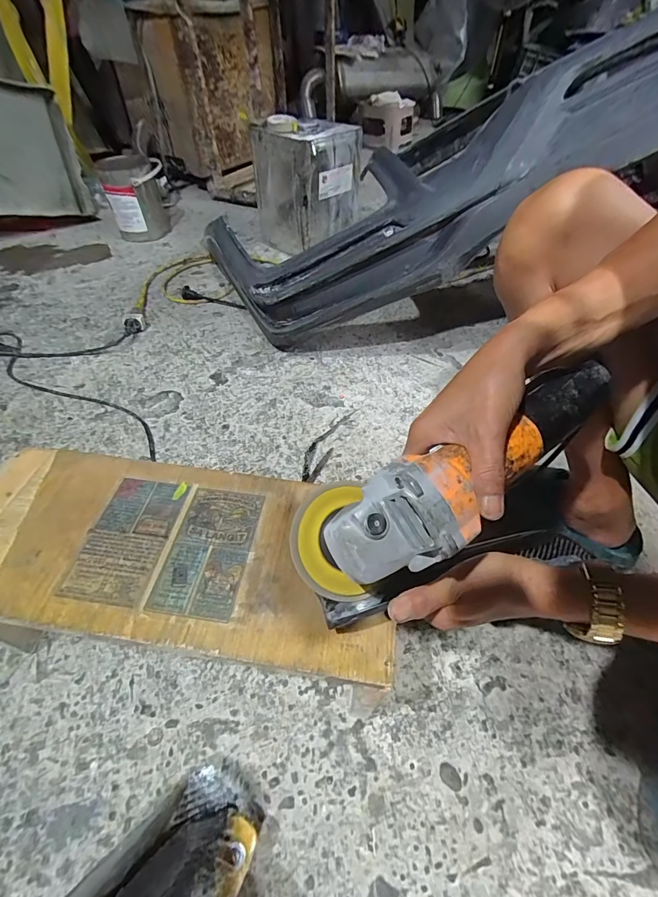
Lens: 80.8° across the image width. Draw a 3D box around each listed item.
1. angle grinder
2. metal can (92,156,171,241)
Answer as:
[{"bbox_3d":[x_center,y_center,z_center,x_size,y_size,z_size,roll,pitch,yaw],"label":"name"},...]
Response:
[{"bbox_3d":[0.103,0.016,0.297,0.291,0.096,0.103,-30,55,-5],"label":"angle grinder"},{"bbox_3d":[-0.646,-0.846,1.283,0.161,0.228,0.203,-15,51,-13],"label":"metal can"}]

